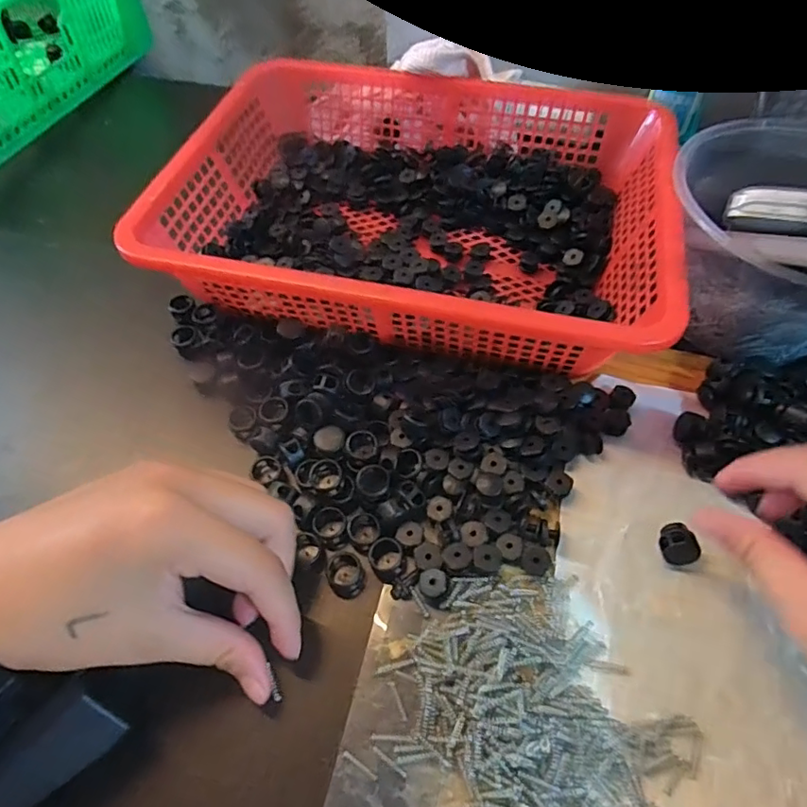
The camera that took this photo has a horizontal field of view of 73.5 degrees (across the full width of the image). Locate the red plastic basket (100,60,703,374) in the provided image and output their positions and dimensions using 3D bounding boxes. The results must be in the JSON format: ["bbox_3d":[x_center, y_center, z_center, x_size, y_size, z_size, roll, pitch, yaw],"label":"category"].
[{"bbox_3d":[0.014,-0.133,0.347,0.288,0.064,0.210,10,60,10],"label":"red plastic basket"}]

